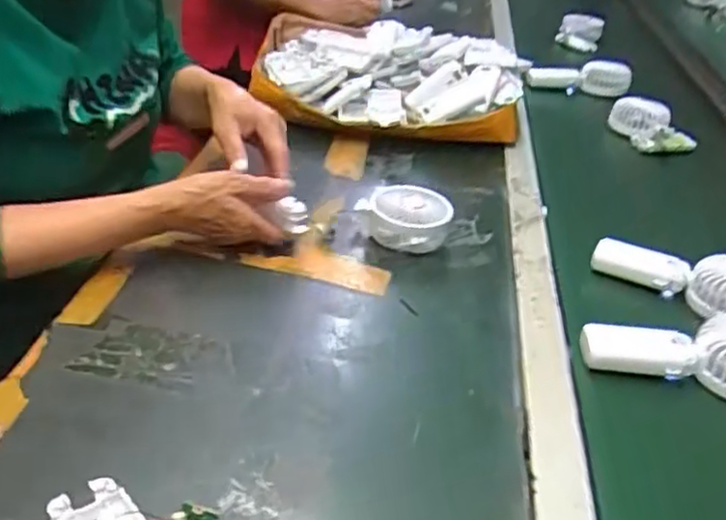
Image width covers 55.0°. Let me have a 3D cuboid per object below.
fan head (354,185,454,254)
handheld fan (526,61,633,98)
[{"bbox_3d":[0.044,-0.047,0.753,0.094,0.052,0.067,4,33,-3],"label":"fan head"},{"bbox_3d":[0.376,-0.317,1.228,0.197,0.054,0.037,-2,34,-12],"label":"handheld fan"}]

